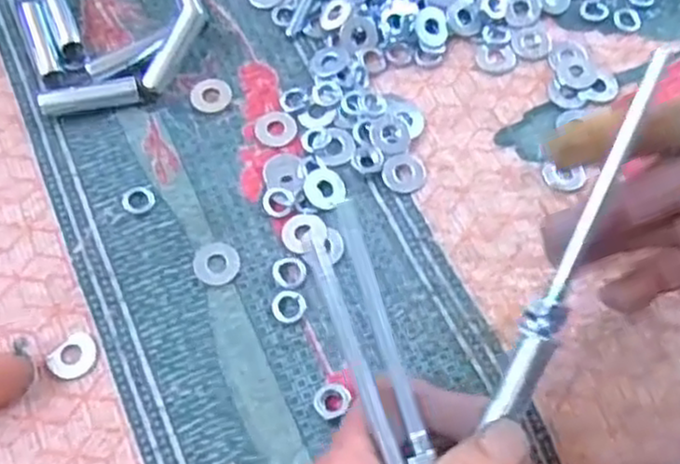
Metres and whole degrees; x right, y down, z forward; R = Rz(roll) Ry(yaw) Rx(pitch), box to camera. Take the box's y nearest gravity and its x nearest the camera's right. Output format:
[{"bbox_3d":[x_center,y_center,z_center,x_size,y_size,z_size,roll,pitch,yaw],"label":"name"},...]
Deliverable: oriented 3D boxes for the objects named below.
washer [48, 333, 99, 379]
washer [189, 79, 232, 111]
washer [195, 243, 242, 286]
[{"bbox_3d":[-0.104,0.049,0.281,0.018,0.004,0.016,-39,77,-10],"label":"washer"},{"bbox_3d":[-0.059,-0.063,0.331,0.018,0.004,0.018,3,72,-8],"label":"washer"},{"bbox_3d":[-0.051,0.013,0.298,0.018,0.004,0.018,-13,74,-3],"label":"washer"}]

